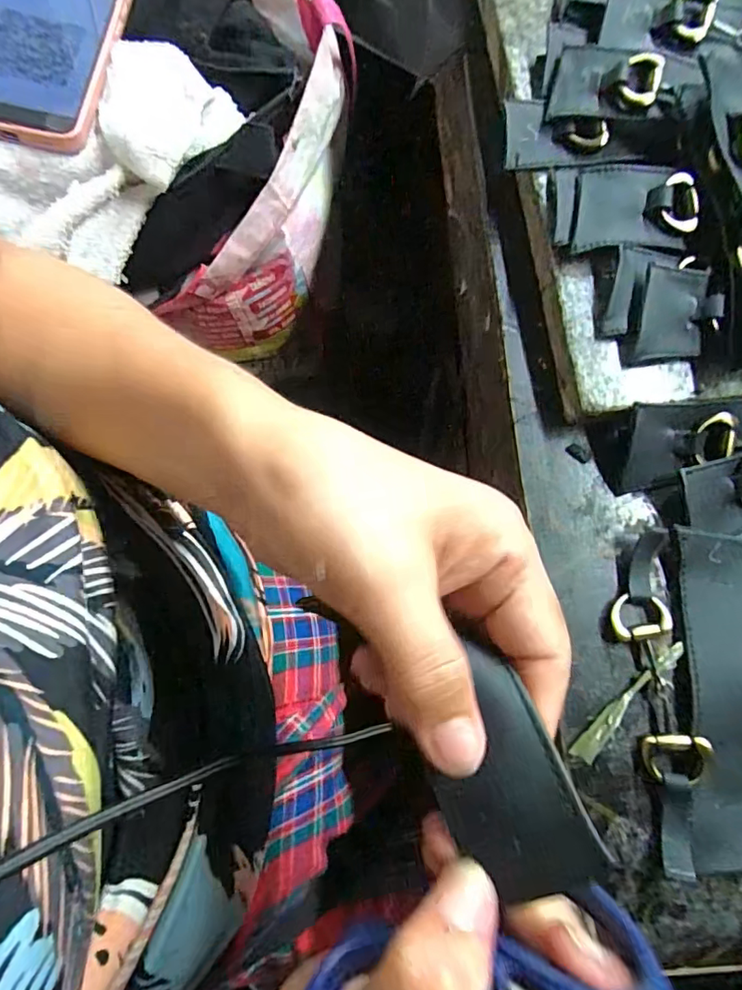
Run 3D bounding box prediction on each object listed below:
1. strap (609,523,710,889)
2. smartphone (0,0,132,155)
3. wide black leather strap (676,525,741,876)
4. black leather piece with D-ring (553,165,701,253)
[{"bbox_3d":[0.119,0.081,0.212,0.025,0.011,0.127,-5,78,-2],"label":"strap"},{"bbox_3d":[-0.198,-0.288,0.318,0.080,0.015,0.169,7,78,0],"label":"smartphone"},{"bbox_3d":[0.148,0.081,0.215,0.037,0.007,0.130,4,78,0],"label":"wide black leather strap"},{"bbox_3d":[0.116,-0.131,0.238,0.060,0.014,0.045,5,78,0],"label":"black leather piece with D-ring"}]

